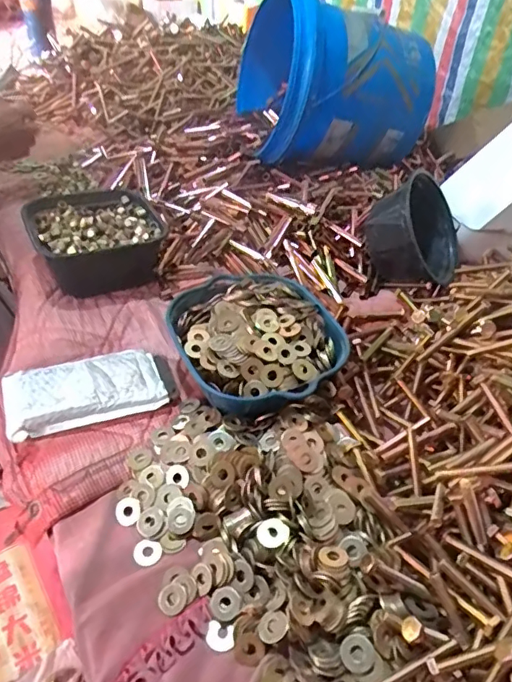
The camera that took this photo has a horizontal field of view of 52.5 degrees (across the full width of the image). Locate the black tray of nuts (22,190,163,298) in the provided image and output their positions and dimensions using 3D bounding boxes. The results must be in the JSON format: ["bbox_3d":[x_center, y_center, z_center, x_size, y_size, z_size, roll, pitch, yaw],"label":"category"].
[{"bbox_3d":[-0.231,-0.142,0.748,0.161,0.104,0.168,-17,48,-22],"label":"black tray of nuts"}]

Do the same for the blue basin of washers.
[{"bbox_3d":[0.002,-0.001,0.605,0.185,0.060,0.196,3,44,-3],"label":"blue basin of washers"}]

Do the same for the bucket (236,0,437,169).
[{"bbox_3d":[0.137,-0.462,0.920,0.275,0.252,0.277,-5,45,-11],"label":"bucket"}]

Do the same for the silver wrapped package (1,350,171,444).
[{"bbox_3d":[-0.188,0.051,0.573,0.161,0.024,0.092,-14,47,-19],"label":"silver wrapped package"}]

